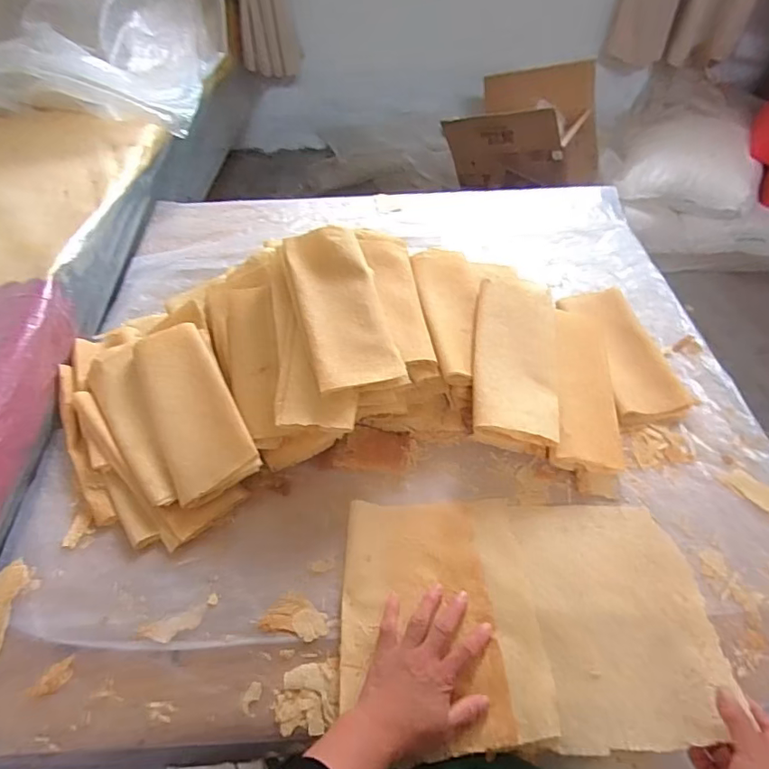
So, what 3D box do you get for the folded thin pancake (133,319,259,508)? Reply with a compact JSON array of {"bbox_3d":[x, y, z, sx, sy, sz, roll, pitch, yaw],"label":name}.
[{"bbox_3d":[-0.265,0.026,0.696,0.109,0.013,0.262,-30,64,-4],"label":"folded thin pancake"}]

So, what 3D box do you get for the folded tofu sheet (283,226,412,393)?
[{"bbox_3d":[-0.060,-0.107,0.699,0.116,0.028,0.253,-15,66,-11],"label":"folded tofu sheet"}]

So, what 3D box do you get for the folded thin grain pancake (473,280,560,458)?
[{"bbox_3d":[0.187,-0.036,0.726,0.115,0.025,0.261,11,63,-3],"label":"folded thin grain pancake"}]

